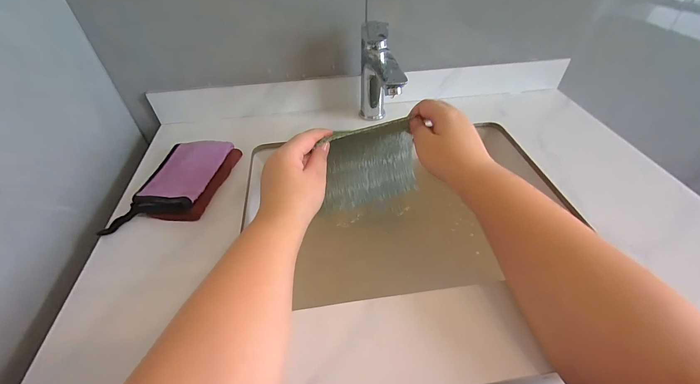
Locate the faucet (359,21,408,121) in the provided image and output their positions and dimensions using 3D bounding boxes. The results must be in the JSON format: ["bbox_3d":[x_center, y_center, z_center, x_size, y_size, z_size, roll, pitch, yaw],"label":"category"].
[{"bbox_3d":[0.047,-0.161,0.484,0.044,0.162,0.136,-5,46,-2],"label":"faucet"}]

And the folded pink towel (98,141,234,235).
[{"bbox_3d":[-0.247,-0.015,0.441,0.103,0.035,0.172,4,46,7],"label":"folded pink towel"}]

